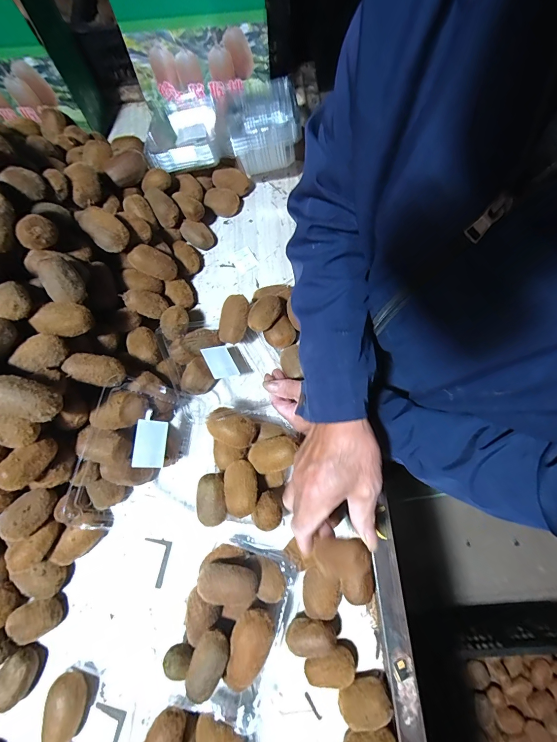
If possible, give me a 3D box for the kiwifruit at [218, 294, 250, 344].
[{"bbox_3d":[-0.067,-0.077,0.493,0.037,0.038,0.070,8,108,-21],"label":"kiwifruit"}]

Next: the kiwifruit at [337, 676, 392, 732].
[{"bbox_3d":[0.096,0.375,0.384,0.054,0.033,0.042,-12,72,-3],"label":"kiwifruit"}]

